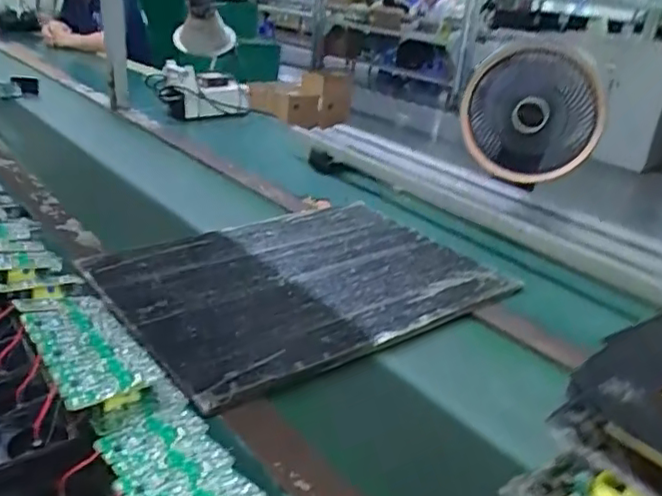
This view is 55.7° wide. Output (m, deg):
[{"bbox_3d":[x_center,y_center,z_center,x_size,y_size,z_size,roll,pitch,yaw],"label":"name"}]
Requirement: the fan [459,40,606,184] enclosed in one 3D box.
[{"bbox_3d":[0.374,-0.254,1.177,0.242,0.240,0.153,9,26,12],"label":"fan"}]

